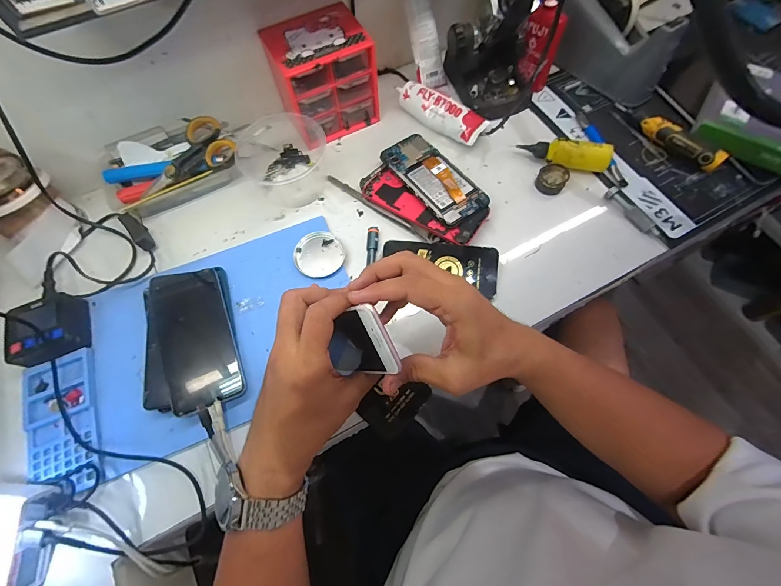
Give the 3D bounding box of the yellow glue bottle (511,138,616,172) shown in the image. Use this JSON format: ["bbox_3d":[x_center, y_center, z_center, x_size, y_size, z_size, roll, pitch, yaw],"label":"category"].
[{"bbox_3d":[0.243,-0.192,0.471,0.121,0.034,0.034,9,69,5],"label":"yellow glue bottle"}]

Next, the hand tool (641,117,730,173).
[{"bbox_3d":[0.405,-0.207,0.476,0.113,0.030,0.017,40,75,16],"label":"hand tool"}]

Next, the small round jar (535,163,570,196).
[{"bbox_3d":[0.224,-0.158,0.471,0.037,0.017,0.040,-1,68,2],"label":"small round jar"}]

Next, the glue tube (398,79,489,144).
[{"bbox_3d":[0.075,-0.272,0.509,0.138,0.030,0.046,32,73,13],"label":"glue tube"}]

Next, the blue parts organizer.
[{"bbox_3d":[-0.354,0.139,0.365,0.070,0.013,0.149,-23,69,-7],"label":"blue parts organizer"}]

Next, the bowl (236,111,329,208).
[{"bbox_3d":[-0.148,-0.191,0.474,0.113,0.062,0.124,-1,68,2],"label":"bowl"}]

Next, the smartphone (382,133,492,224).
[{"bbox_3d":[0.058,-0.160,0.462,0.070,0.010,0.158,-34,68,-12],"label":"smartphone"}]

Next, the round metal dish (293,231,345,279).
[{"bbox_3d":[-0.090,-0.049,0.440,0.065,0.015,0.056,-27,70,-8],"label":"round metal dish"}]

